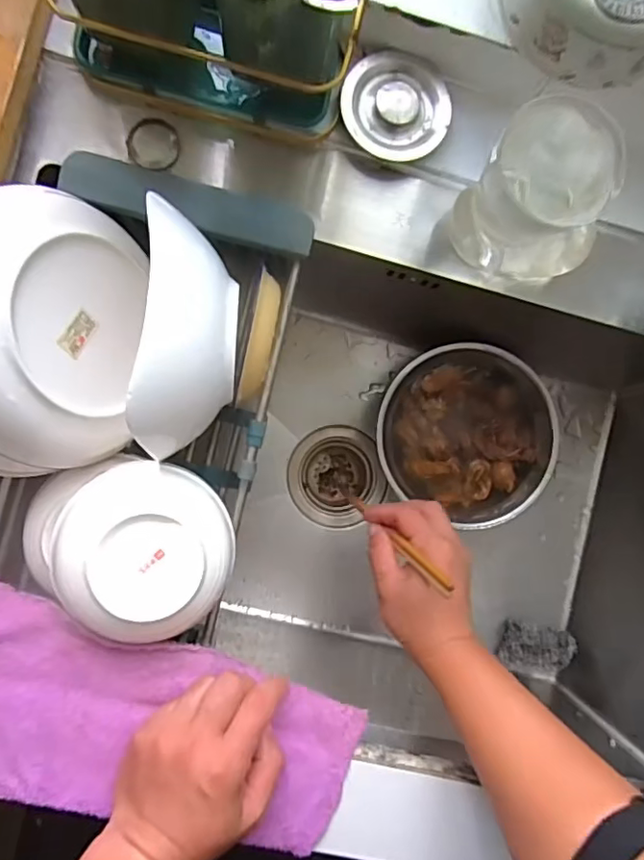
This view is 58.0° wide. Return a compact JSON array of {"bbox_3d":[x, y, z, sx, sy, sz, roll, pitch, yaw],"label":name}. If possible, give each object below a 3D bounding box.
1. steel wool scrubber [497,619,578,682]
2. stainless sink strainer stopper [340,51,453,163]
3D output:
[{"bbox_3d":[0.231,0.240,0.633,0.065,0.042,0.059,19,87,-5],"label":"steel wool scrubber"},{"bbox_3d":[0.058,-0.249,0.443,0.083,0.017,0.076,0,89,-8],"label":"stainless sink strainer stopper"}]

